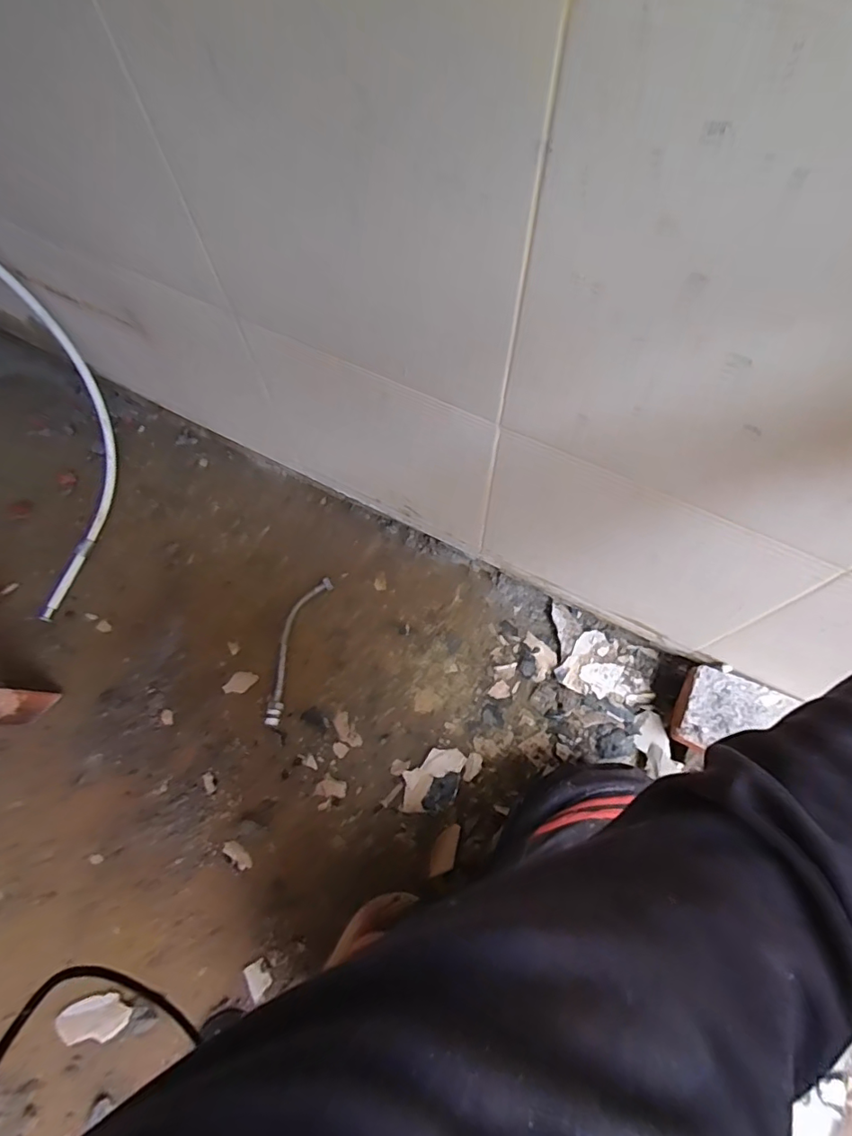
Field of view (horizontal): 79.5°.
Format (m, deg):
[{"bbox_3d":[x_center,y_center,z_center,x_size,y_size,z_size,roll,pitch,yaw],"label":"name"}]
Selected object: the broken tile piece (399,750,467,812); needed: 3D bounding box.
[{"bbox_3d":[0.010,0.303,0.732,0.092,0.010,0.080,-5,68,0],"label":"broken tile piece"}]

